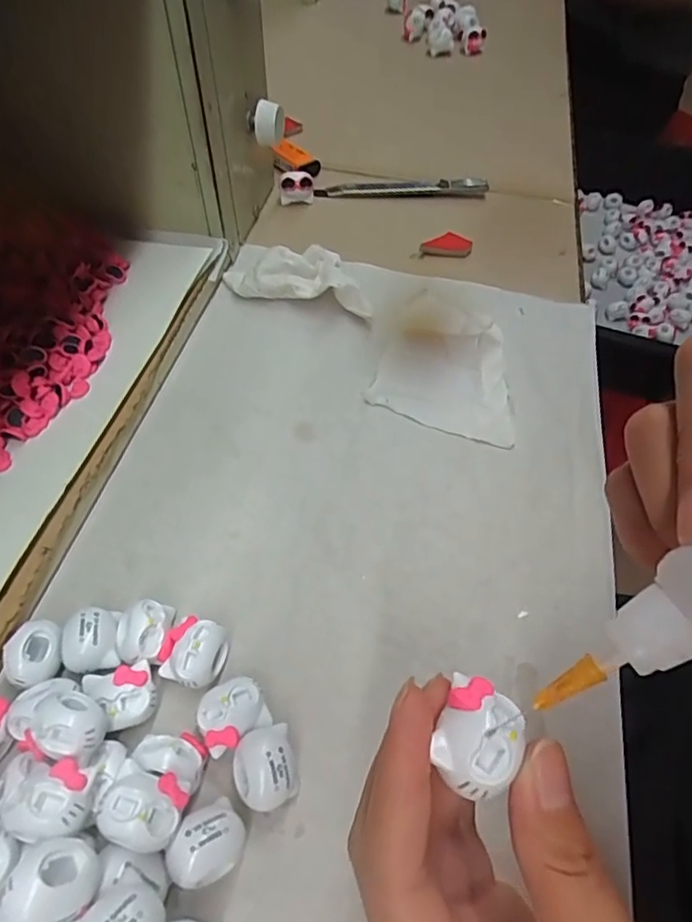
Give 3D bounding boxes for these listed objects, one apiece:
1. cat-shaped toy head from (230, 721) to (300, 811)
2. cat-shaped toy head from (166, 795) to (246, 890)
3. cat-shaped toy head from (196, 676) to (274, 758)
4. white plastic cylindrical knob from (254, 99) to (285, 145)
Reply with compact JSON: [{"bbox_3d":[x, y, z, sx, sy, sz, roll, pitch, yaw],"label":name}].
[{"bbox_3d":[-0.029,0.111,0.206,0.022,0.019,0.026,-16,56,-11],"label":"cat-shaped toy head"},{"bbox_3d":[-0.046,0.129,0.193,0.024,0.022,0.021,-19,56,-12],"label":"cat-shaped toy head"},{"bbox_3d":[-0.043,0.095,0.215,0.025,0.018,0.021,-27,59,-18],"label":"cat-shaped toy head"},{"bbox_3d":[-0.049,-0.217,0.367,0.019,0.024,0.019,-4,55,-2],"label":"white plastic cylindrical knob"}]

